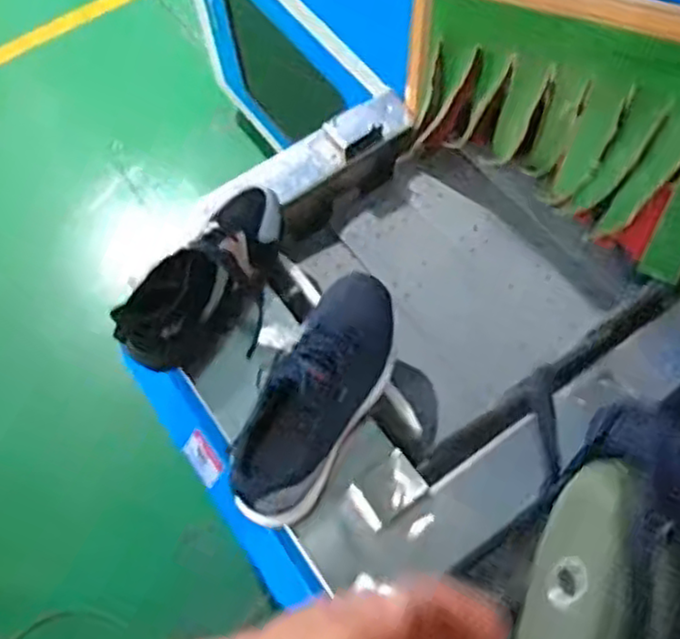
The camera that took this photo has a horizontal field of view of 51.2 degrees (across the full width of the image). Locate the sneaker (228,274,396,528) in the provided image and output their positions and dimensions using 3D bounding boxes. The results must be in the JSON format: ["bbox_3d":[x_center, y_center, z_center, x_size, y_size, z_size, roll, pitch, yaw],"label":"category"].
[{"bbox_3d":[-0.017,0.080,0.821,0.109,0.124,0.318,18,67,12],"label":"sneaker"}]

